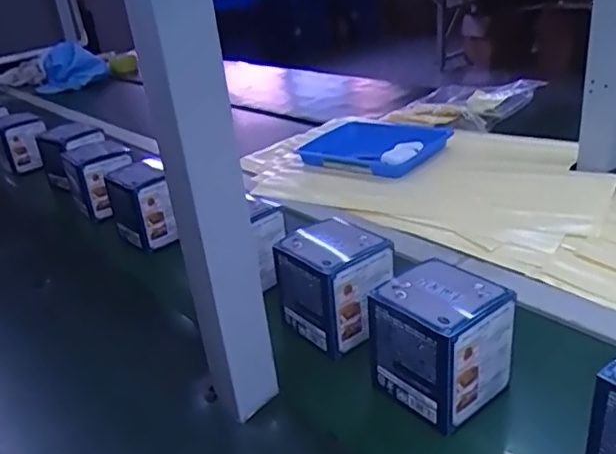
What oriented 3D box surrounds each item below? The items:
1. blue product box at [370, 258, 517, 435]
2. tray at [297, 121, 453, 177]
[{"bbox_3d":[0.103,0.087,0.470,0.081,0.091,0.087,-24,29,-31],"label":"blue product box"},{"bbox_3d":[0.108,-0.138,0.985,0.154,0.026,0.219,-27,30,-35],"label":"tray"}]

